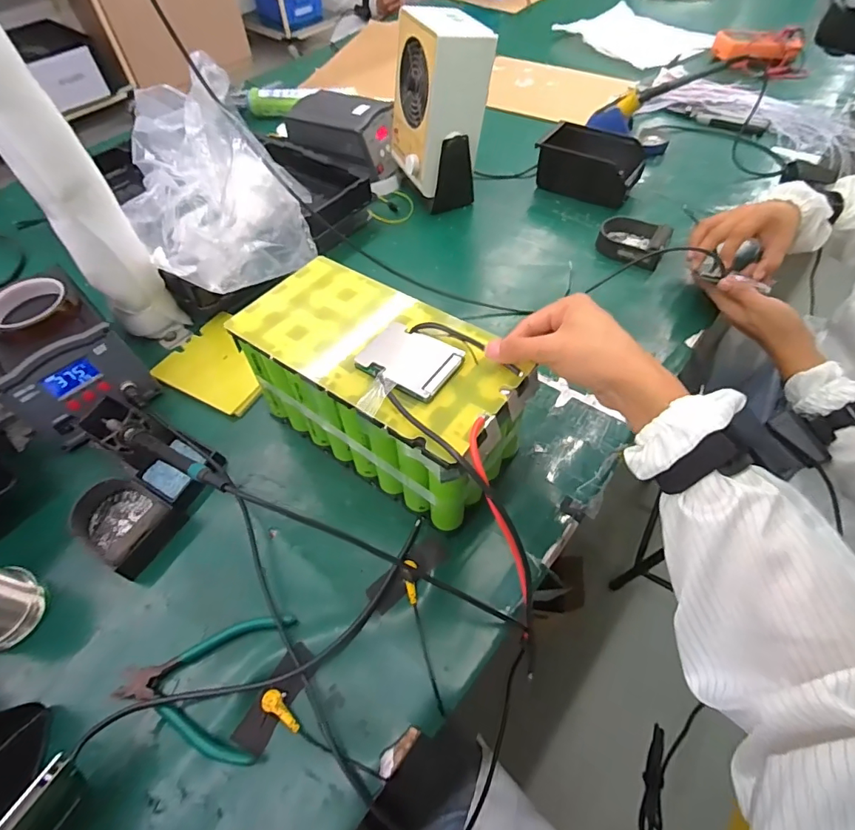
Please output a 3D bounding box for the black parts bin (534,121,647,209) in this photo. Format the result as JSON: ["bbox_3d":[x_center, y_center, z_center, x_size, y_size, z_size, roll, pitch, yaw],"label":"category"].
[{"bbox_3d":[0.283,-0.438,0.823,0.168,0.073,0.095,28,60,19],"label":"black parts bin"}]

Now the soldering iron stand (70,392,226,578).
[{"bbox_3d":[-0.330,0.062,0.497,0.168,0.081,0.148,22,58,16],"label":"soldering iron stand"}]

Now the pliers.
[{"bbox_3d":[-0.193,0.224,0.402,0.133,0.020,0.106,6,55,5],"label":"pliers"}]

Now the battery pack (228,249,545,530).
[{"bbox_3d":[-0.043,-0.031,0.477,0.272,0.136,0.135,30,61,20],"label":"battery pack"}]

